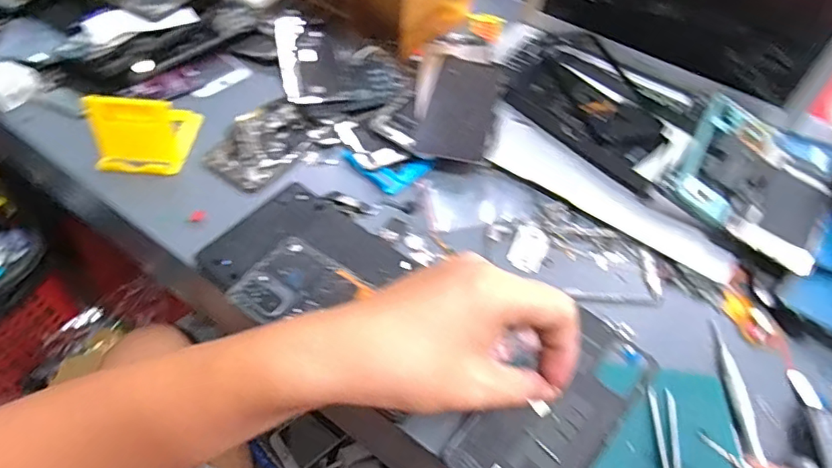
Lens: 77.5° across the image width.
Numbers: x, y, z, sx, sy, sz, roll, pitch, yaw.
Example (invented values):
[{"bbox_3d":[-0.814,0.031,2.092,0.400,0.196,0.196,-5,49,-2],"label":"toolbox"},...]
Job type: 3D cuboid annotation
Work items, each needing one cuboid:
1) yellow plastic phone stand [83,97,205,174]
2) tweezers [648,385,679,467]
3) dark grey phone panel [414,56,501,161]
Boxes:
[{"bbox_3d":[-0.252,-0.102,0.477,0.079,0.053,0.075,-2,52,-6],"label":"yellow plastic phone stand"},{"bbox_3d":[0.158,0.139,0.325,0.016,0.009,0.090,11,52,4],"label":"tweezers"},{"bbox_3d":[0.047,-0.130,0.529,0.063,0.005,0.139,18,60,-2],"label":"dark grey phone panel"}]

